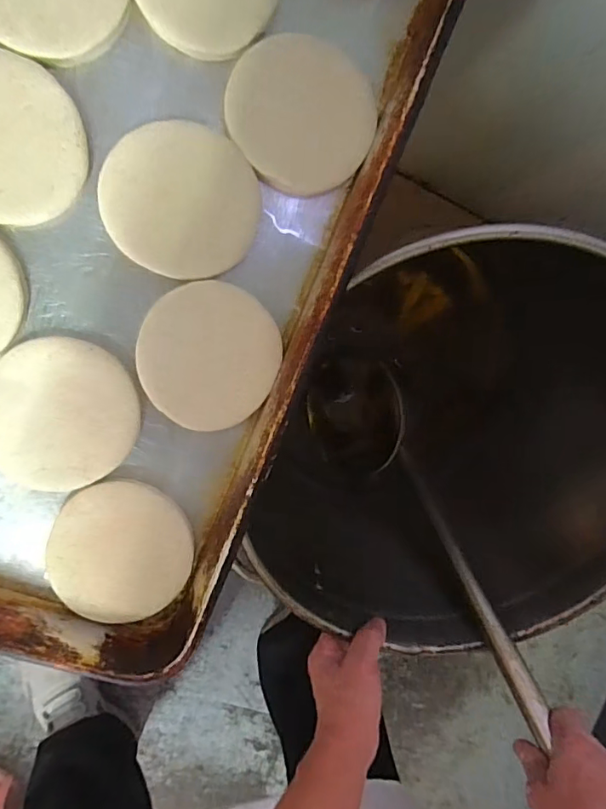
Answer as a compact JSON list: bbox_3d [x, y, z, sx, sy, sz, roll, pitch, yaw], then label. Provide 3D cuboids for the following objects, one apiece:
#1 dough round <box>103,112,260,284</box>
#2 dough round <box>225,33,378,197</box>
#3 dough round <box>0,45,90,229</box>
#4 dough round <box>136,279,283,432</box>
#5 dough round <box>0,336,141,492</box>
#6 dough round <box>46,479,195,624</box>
[{"bbox_3d":[-0.079,-0.135,0.330,0.097,0.013,0.095,21,93,-13],"label":"dough round"},{"bbox_3d":[0.000,-0.199,0.343,0.095,0.010,0.097,-1,98,-11],"label":"dough round"},{"bbox_3d":[-0.188,-0.165,0.310,0.094,0.014,0.104,-42,103,-3],"label":"dough round"},{"bbox_3d":[-0.064,-0.033,0.348,0.092,0.014,0.098,-1,98,-11],"label":"dough round"},{"bbox_3d":[-0.160,0.007,0.330,0.093,0.008,0.098,-1,98,-11],"label":"dough round"},{"bbox_3d":[-0.127,0.104,0.355,0.092,0.018,0.098,-1,98,-11],"label":"dough round"}]

